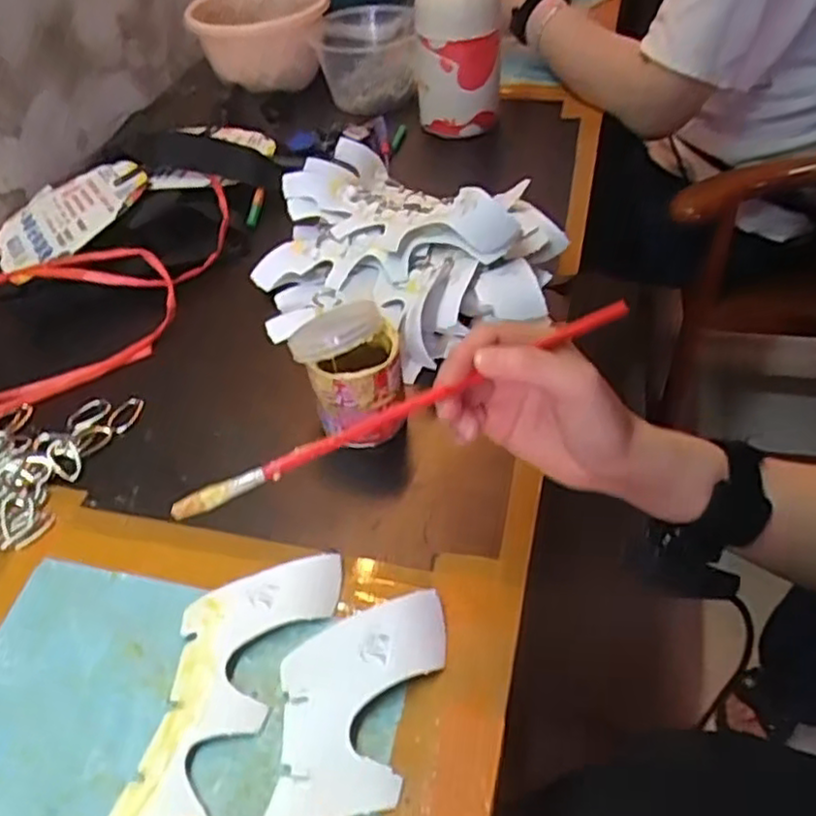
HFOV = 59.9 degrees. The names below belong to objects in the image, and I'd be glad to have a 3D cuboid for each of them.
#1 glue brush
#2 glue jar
[{"bbox_3d":[0.005,-0.003,0.354,0.250,0.012,0.008,-25,50,-14],"label":"glue brush"},{"bbox_3d":[-0.041,-0.023,0.509,0.070,0.098,0.070,-2,47,3],"label":"glue jar"}]

